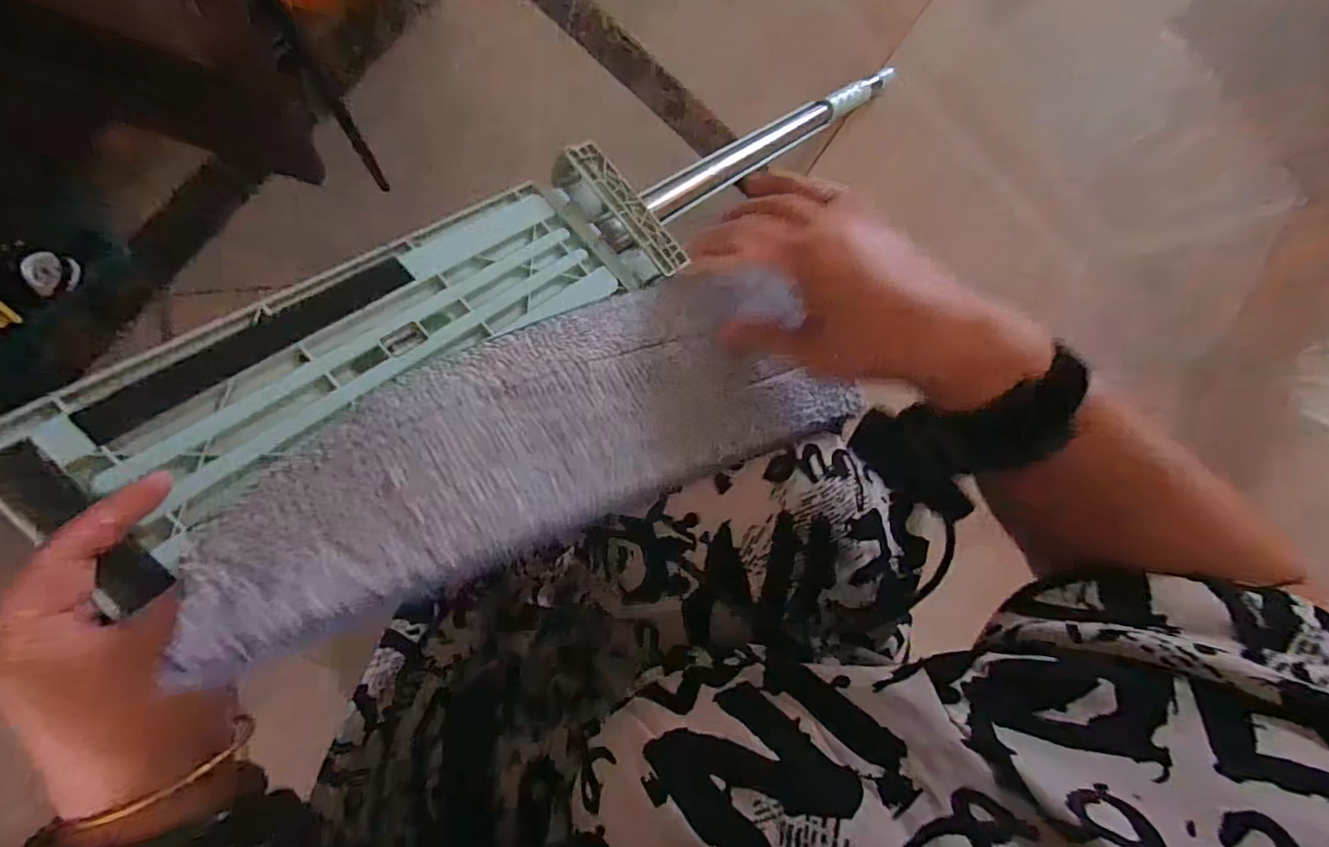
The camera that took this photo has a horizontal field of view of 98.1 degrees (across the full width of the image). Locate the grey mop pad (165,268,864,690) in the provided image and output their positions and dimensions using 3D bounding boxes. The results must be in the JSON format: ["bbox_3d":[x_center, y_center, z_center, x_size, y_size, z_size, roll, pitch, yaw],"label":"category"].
[{"bbox_3d":[-0.044,-0.001,0.275,0.307,0.025,0.106,-22,67,-26],"label":"grey mop pad"}]

